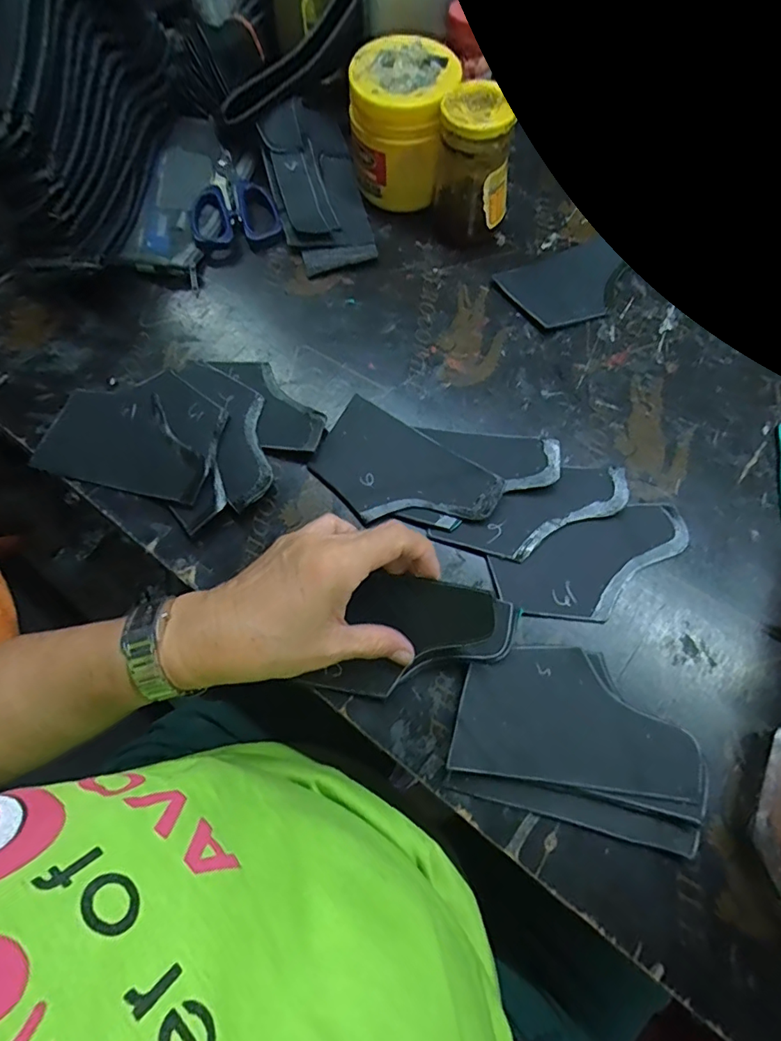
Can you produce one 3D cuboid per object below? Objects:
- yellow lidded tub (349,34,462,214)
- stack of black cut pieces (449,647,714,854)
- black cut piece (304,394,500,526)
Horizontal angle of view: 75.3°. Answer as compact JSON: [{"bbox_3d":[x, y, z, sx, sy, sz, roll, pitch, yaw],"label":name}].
[{"bbox_3d":[0.013,-0.340,0.447,0.081,0.104,0.082,-1,68,2],"label":"yellow lidded tub"},{"bbox_3d":[0.111,0.129,0.304,0.137,0.012,0.093,12,75,11],"label":"stack of black cut pieces"},{"bbox_3d":[0.006,-0.033,0.373,0.135,0.005,0.077,35,77,18],"label":"black cut piece"}]

